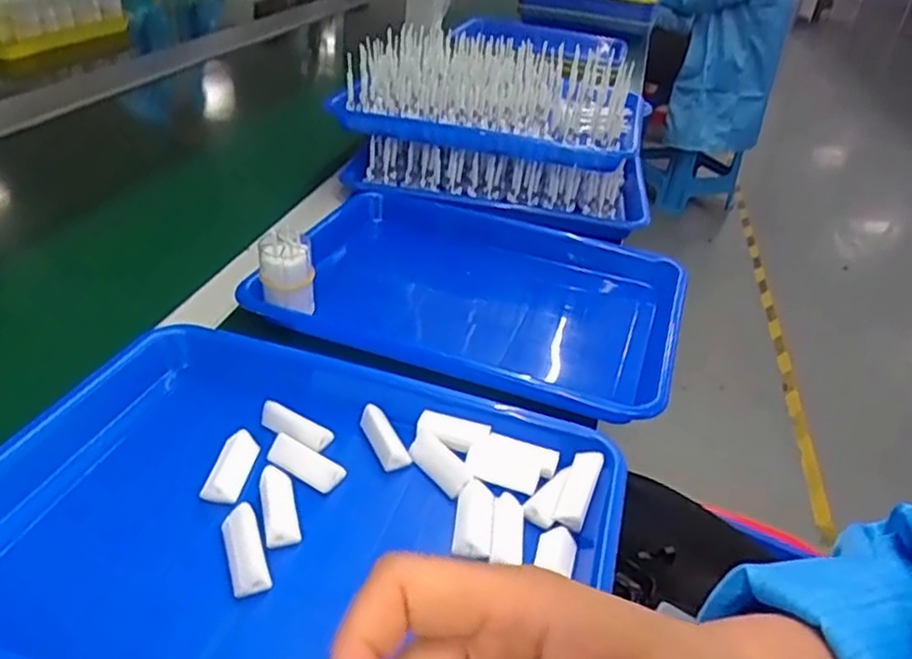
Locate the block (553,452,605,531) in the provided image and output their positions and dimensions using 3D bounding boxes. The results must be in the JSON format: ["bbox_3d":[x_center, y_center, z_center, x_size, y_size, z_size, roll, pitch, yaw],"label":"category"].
[{"bbox_3d":[0.071,0.091,0.402,0.018,0.011,0.050,17,48,15],"label":"block"}]

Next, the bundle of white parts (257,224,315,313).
[{"bbox_3d":[-0.128,-0.046,0.529,0.039,0.053,0.030,-3,35,-14],"label":"bundle of white parts"}]

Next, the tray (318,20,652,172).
[{"bbox_3d":[0.055,-0.274,0.784,0.307,0.075,0.252,13,34,9],"label":"tray"}]

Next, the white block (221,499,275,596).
[{"bbox_3d":[-0.109,0.113,0.360,0.020,0.018,0.045,-10,37,-24],"label":"white block"}]

